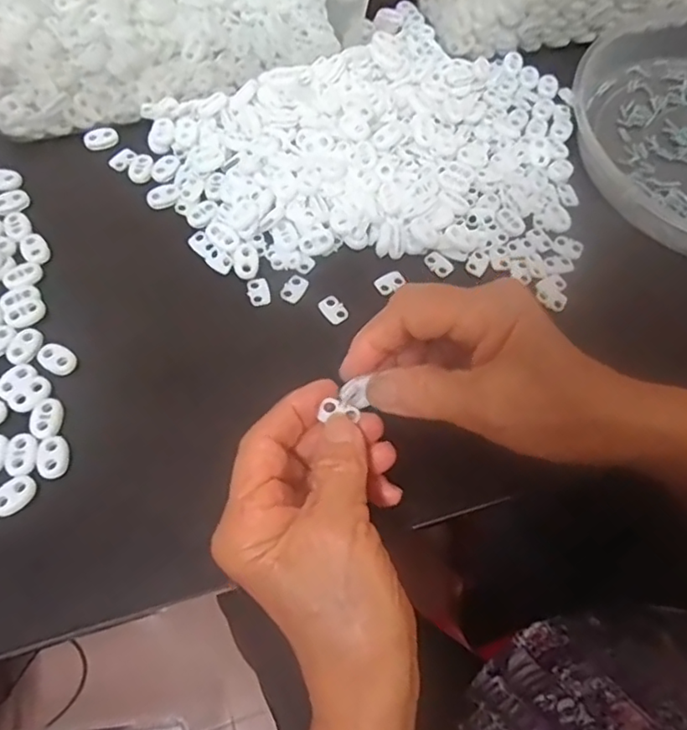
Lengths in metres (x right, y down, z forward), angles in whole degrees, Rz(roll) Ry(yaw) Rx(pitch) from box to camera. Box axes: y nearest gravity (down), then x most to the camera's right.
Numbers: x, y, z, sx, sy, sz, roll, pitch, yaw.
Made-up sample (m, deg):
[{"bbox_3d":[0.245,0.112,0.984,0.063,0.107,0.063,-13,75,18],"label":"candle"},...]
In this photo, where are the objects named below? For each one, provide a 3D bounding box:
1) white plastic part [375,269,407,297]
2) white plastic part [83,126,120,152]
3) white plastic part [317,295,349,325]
[{"bbox_3d":[0.029,-0.052,0.366,0.019,0.004,0.014,-36,71,-18],"label":"white plastic part"},{"bbox_3d":[-0.167,-0.157,0.404,0.022,0.004,0.017,-32,70,-17],"label":"white plastic part"},{"bbox_3d":[-0.006,-0.034,0.355,0.013,0.004,0.019,-34,70,-17],"label":"white plastic part"}]

